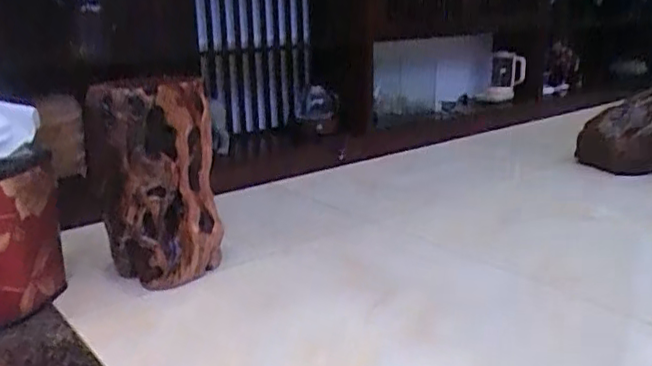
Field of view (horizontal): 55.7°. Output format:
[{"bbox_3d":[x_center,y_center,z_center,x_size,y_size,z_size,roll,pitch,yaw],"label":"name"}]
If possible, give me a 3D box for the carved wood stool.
[{"bbox_3d":[-0.371,-0.001,1.360,0.255,0.438,0.221,-7,17,-12],"label":"carved wood stool"}]

